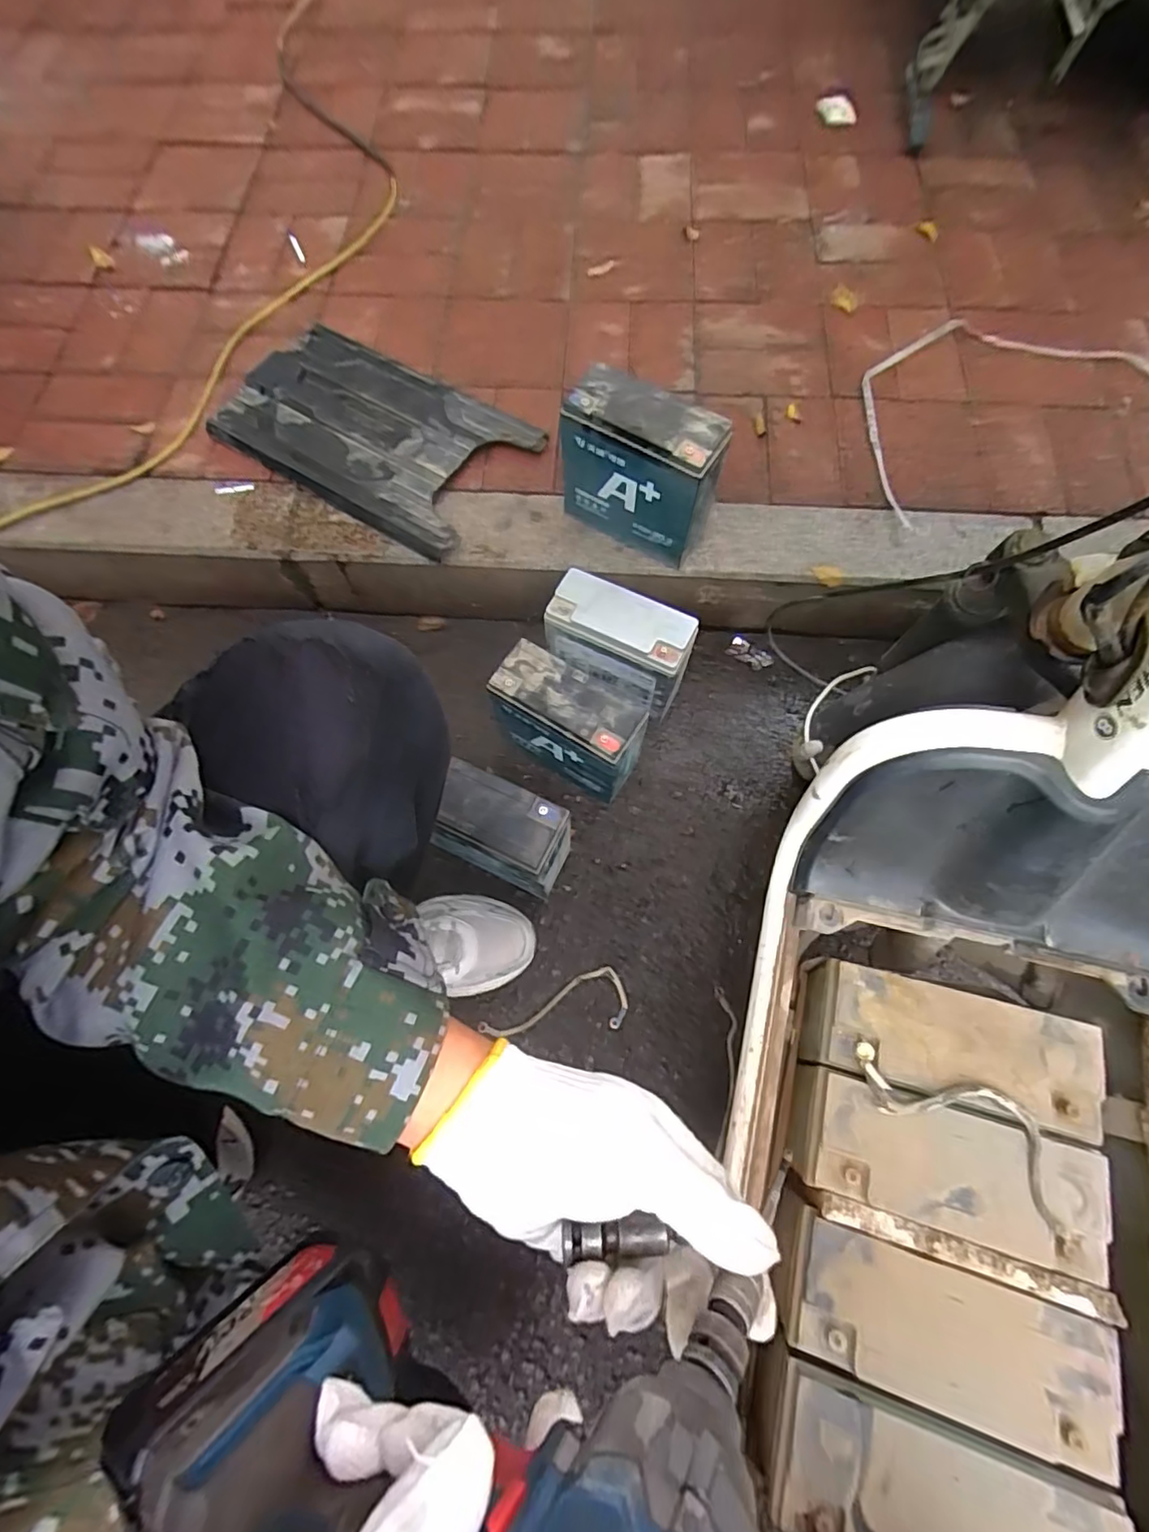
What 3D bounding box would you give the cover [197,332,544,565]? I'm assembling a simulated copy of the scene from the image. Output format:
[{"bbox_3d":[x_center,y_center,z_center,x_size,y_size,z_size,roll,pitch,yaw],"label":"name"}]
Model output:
[{"bbox_3d":[-0.285,-0.470,0.816,0.420,0.032,0.241,30,73,13],"label":"cover"}]

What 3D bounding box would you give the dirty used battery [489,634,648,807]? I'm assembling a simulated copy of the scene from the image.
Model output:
[{"bbox_3d":[-0.007,-0.044,0.745,0.182,0.179,0.078,31,73,14],"label":"dirty used battery"}]

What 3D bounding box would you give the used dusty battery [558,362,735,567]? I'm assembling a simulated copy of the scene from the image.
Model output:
[{"bbox_3d":[0.080,-0.358,0.705,0.188,0.169,0.079,26,72,12],"label":"used dusty battery"}]

